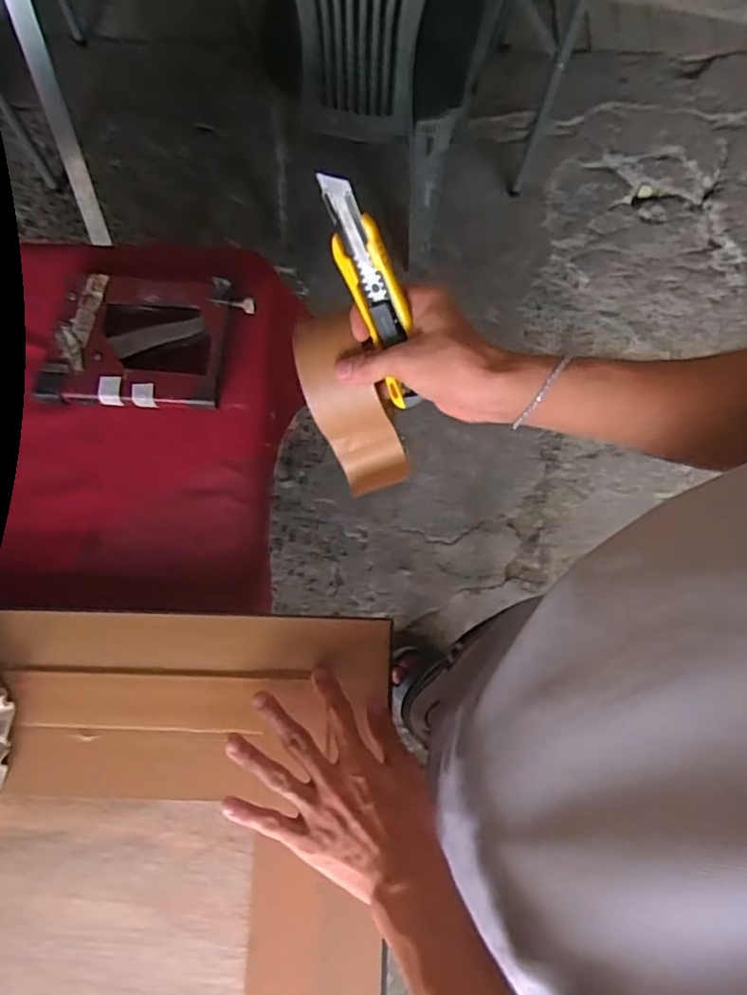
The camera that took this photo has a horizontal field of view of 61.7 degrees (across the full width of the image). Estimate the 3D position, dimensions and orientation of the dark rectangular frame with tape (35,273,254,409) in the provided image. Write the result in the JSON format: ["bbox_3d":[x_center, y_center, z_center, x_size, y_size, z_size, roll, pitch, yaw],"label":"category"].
[{"bbox_3d":[-0.211,-0.145,0.568,0.167,0.024,0.124,4,74,1],"label":"dark rectangular frame with tape"}]

